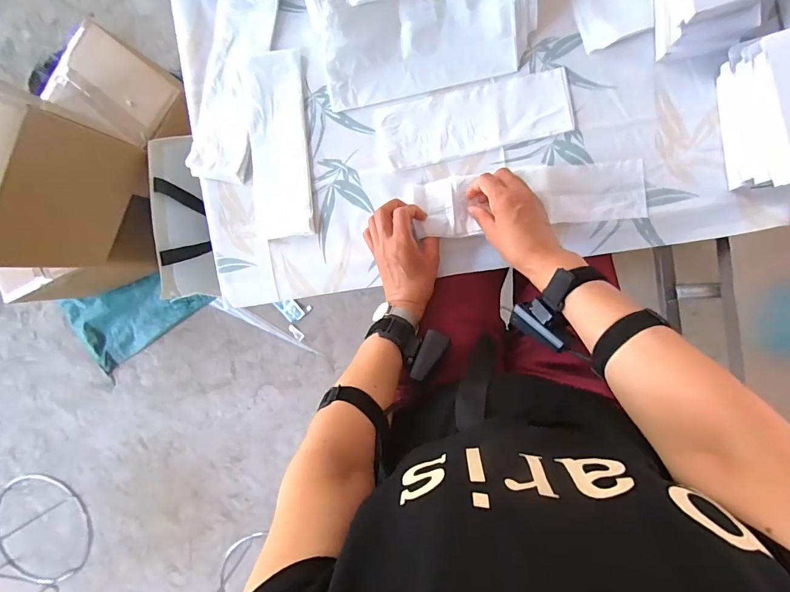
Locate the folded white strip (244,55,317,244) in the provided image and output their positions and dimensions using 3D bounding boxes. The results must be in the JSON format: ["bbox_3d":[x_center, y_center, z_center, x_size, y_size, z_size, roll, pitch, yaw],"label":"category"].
[{"bbox_3d":[-0.166,-0.214,0.571,0.086,0.010,0.255,-3,93,7],"label":"folded white strip"}]

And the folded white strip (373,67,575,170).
[{"bbox_3d":[0.105,-0.237,0.539,0.252,0.004,0.087,-10,92,7],"label":"folded white strip"}]

